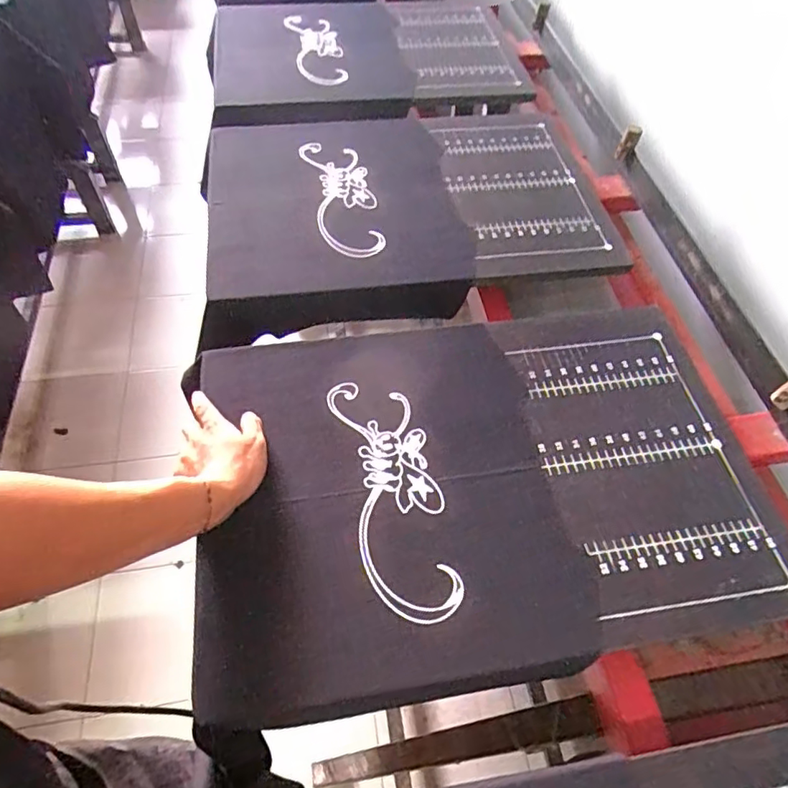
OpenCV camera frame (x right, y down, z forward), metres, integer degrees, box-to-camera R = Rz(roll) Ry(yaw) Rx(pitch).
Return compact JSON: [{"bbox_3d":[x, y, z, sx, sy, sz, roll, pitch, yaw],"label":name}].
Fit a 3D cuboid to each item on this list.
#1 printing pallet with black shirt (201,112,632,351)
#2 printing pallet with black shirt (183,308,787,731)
[{"bbox_3d":[0.012,-0.295,0.883,0.593,0.070,0.435,-4,56,-5],"label":"printing pallet with black shirt"},{"bbox_3d":[0.098,0.081,0.619,0.602,0.031,0.409,-8,57,-9],"label":"printing pallet with black shirt"}]

